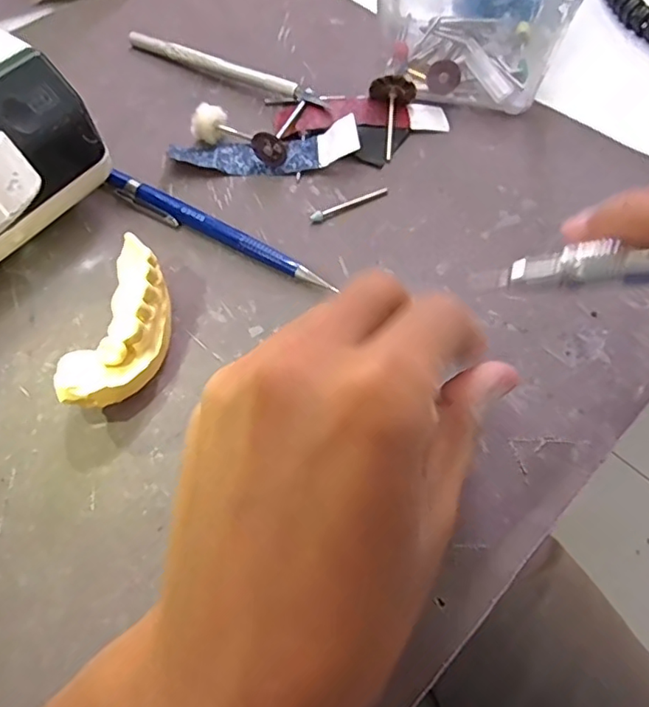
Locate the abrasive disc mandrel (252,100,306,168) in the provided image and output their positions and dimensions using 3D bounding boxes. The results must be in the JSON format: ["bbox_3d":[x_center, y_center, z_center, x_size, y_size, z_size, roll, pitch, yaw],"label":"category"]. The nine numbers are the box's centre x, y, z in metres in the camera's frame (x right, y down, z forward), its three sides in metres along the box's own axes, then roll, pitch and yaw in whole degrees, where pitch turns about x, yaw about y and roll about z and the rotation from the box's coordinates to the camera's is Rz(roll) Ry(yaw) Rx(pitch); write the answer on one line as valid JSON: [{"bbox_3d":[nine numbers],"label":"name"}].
[{"bbox_3d":[-0.023,-0.116,0.288,0.017,0.015,0.043,11,61,5],"label":"abrasive disc mandrel"}]

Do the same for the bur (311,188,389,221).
[{"bbox_3d":[0.012,-0.072,0.272,0.042,0.004,0.005,-27,64,-15],"label":"bur"}]

